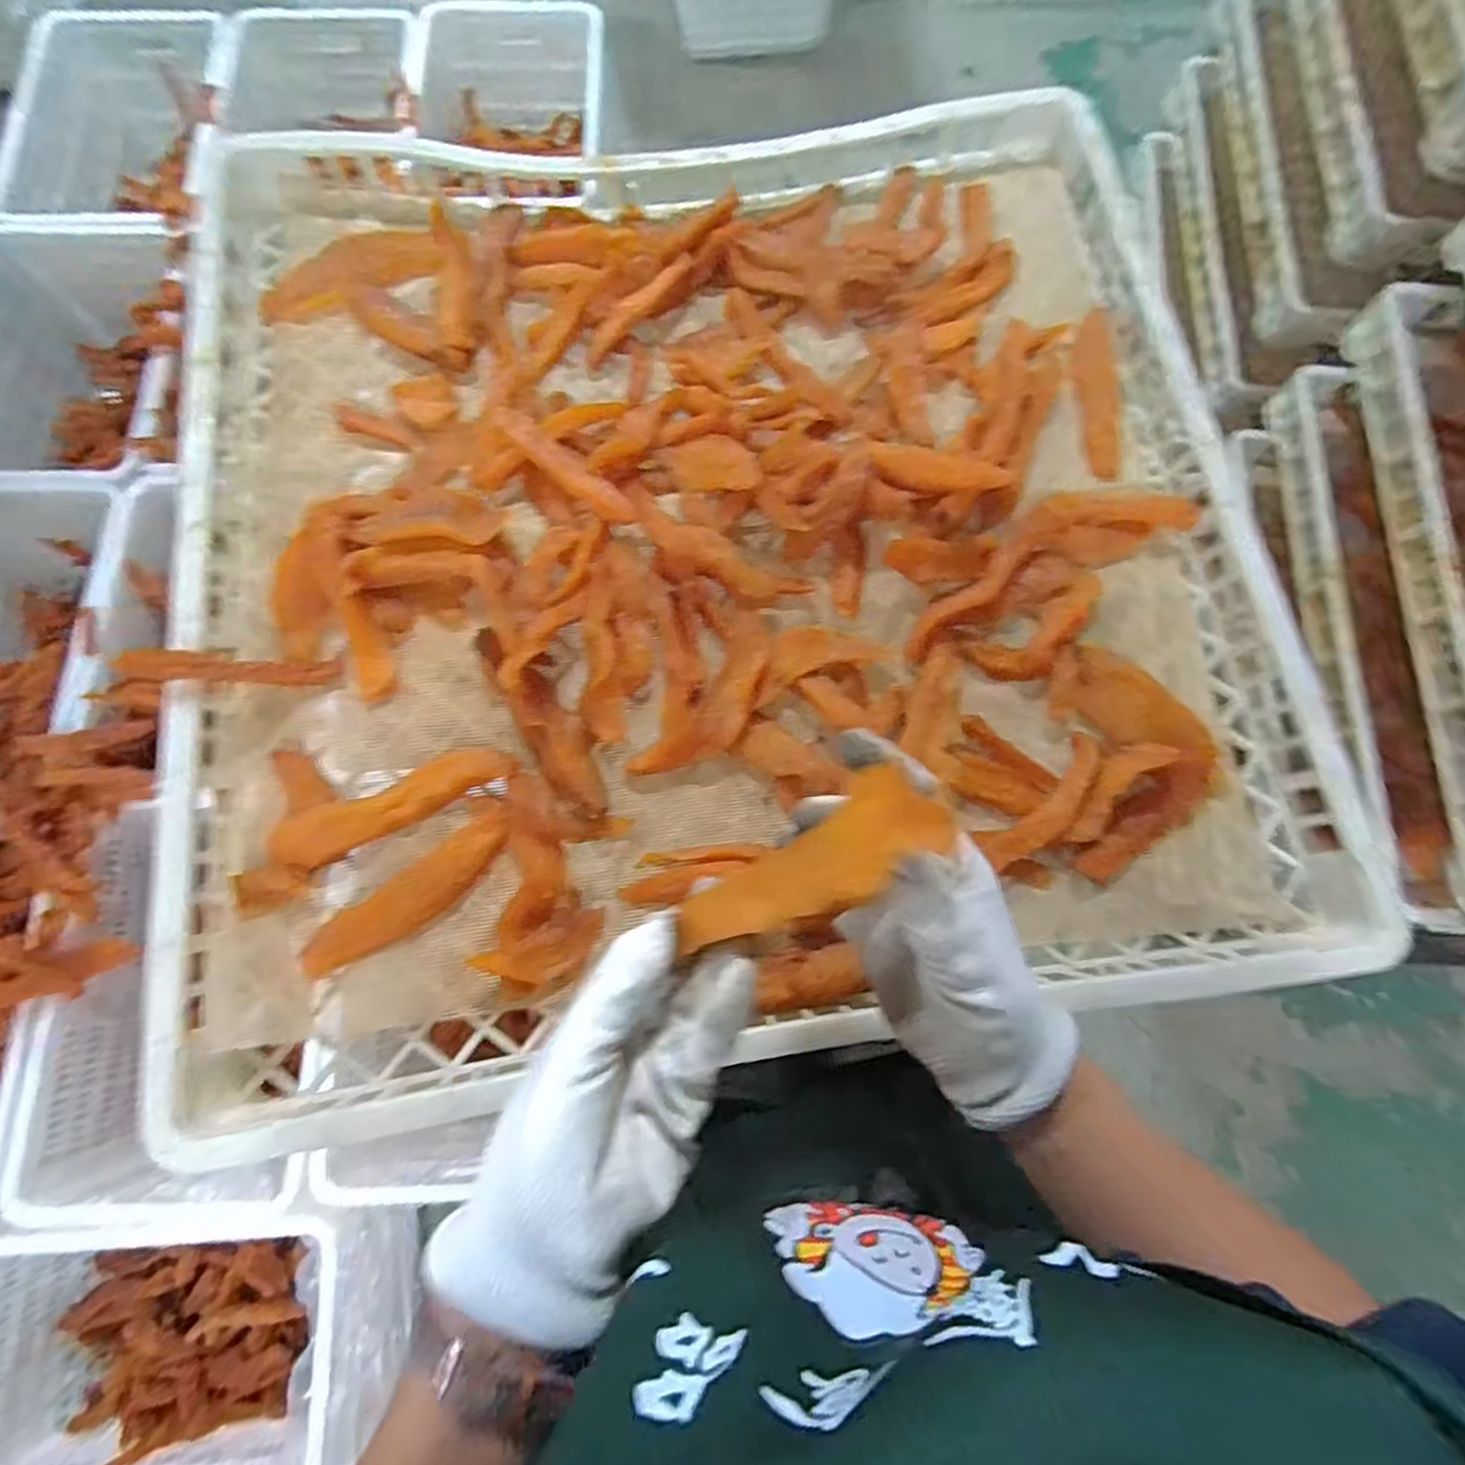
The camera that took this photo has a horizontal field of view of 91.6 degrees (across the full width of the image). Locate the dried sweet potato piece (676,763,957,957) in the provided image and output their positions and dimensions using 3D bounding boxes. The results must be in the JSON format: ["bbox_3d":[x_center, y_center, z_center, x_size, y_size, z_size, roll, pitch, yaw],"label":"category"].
[{"bbox_3d":[0.029,0.056,0.288,0.112,0.022,0.038,-31,77,8],"label":"dried sweet potato piece"}]

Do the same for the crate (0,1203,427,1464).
[{"bbox_3d":[-0.750,0.799,0.926,0.464,0.267,0.361,-2,75,0],"label":"crate"}]

